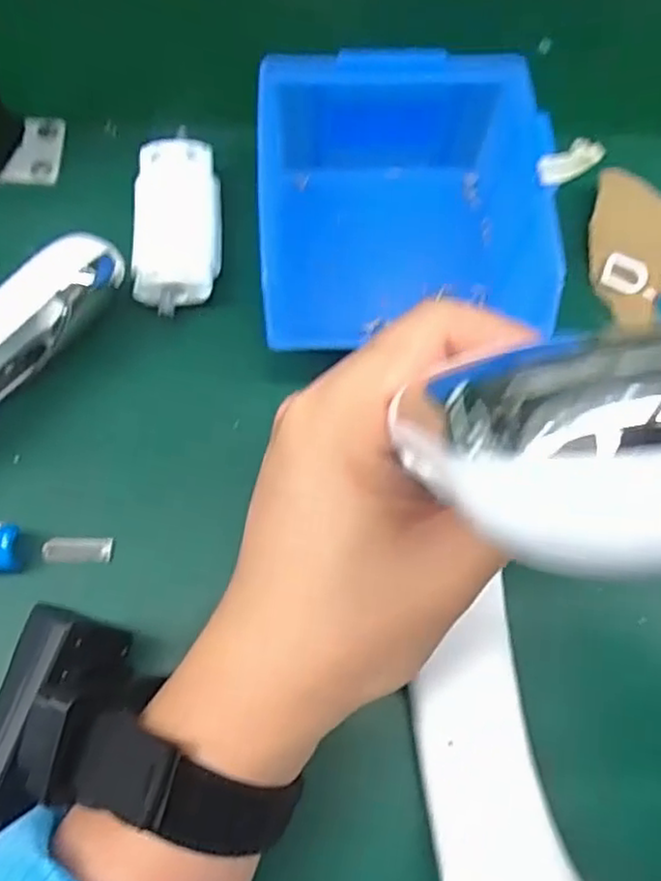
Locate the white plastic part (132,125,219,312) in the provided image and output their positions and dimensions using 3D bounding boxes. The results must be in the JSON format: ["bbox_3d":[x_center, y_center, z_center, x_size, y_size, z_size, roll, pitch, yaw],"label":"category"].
[{"bbox_3d":[-0.076,-0.106,0.343,0.041,0.021,0.096,-3,70,-3],"label":"white plastic part"}]

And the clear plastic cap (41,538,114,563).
[{"bbox_3d":[-0.107,0.046,0.288,0.028,0.007,0.010,1,70,-2],"label":"clear plastic cap"}]

